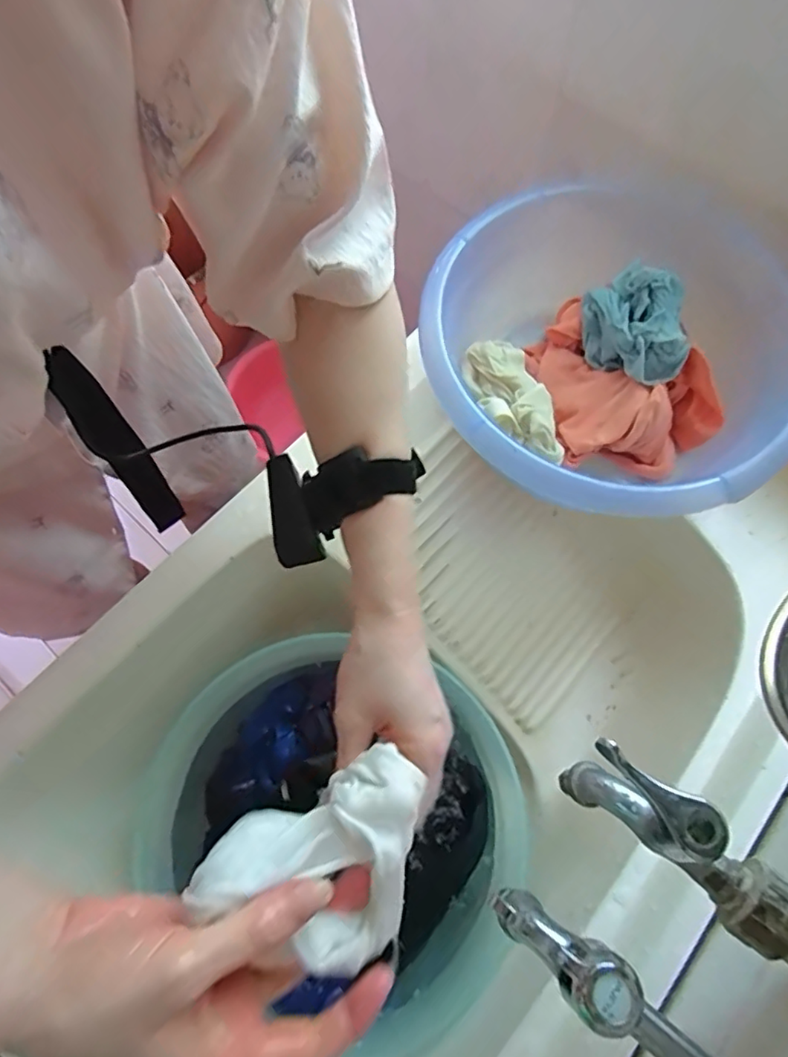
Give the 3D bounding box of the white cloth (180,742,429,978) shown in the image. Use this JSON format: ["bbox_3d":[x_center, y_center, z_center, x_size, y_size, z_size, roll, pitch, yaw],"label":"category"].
[{"bbox_3d":[-0.030,0.164,0.275,0.107,0.036,0.081,-26,71,-10],"label":"white cloth"}]

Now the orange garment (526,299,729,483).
[{"bbox_3d":[0.200,-0.138,0.537,0.137,0.060,0.185,-19,70,-7],"label":"orange garment"}]

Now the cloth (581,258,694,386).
[{"bbox_3d":[0.211,-0.179,0.511,0.062,0.066,0.109,-12,69,-4],"label":"cloth"}]

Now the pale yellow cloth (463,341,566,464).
[{"bbox_3d":[0.104,-0.112,0.512,0.054,0.035,0.137,-15,69,-6],"label":"pale yellow cloth"}]

